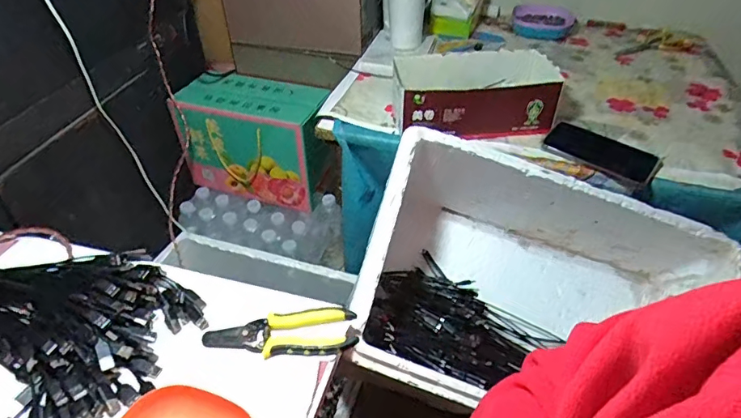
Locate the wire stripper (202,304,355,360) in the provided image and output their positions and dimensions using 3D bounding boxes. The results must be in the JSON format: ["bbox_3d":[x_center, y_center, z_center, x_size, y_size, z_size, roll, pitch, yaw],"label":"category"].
[{"bbox_3d":[-0.102,0.139,0.552,0.167,0.013,0.065,-3,42,-4],"label":"wire stripper"}]

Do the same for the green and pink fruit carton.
[{"bbox_3d":[-0.251,-0.159,1.130,0.336,0.237,0.146,12,43,13],"label":"green and pink fruit carton"}]

